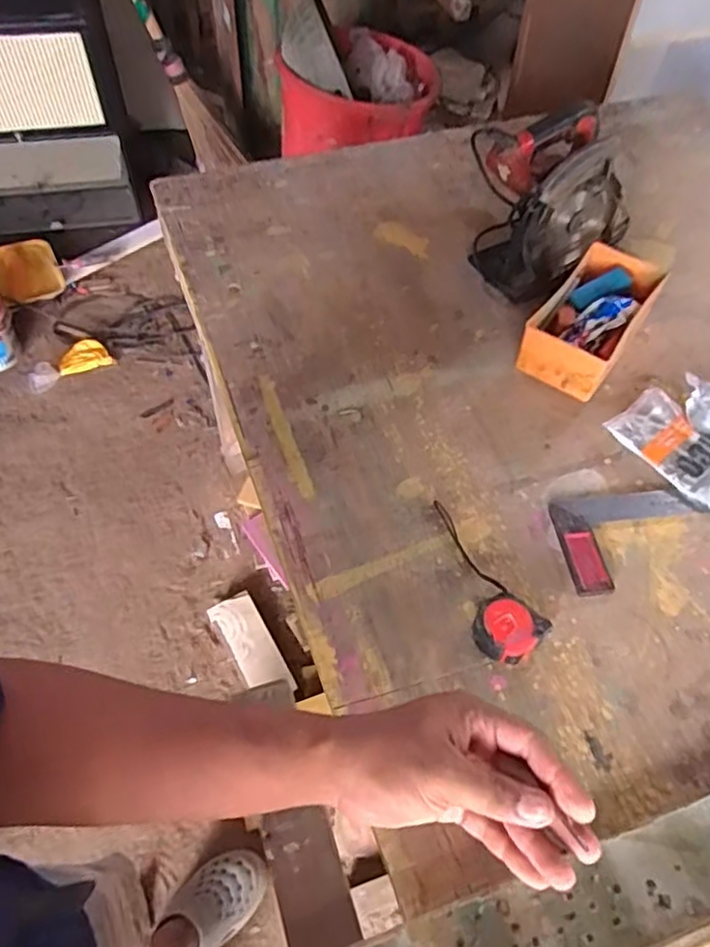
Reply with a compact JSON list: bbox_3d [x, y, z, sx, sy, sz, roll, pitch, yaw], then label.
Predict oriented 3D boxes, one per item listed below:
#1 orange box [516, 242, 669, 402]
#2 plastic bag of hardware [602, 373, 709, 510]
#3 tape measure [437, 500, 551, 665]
[{"bbox_3d":[0.347,-0.224,0.970,0.124,0.077,0.255,30,57,18],"label":"orange box"},{"bbox_3d":[0.454,-0.059,0.882,0.171,0.035,0.200,40,60,23],"label":"plastic bag of hardware"},{"bbox_3d":[0.126,0.115,0.736,0.072,0.036,0.205,-23,58,-19],"label":"tape measure"}]

